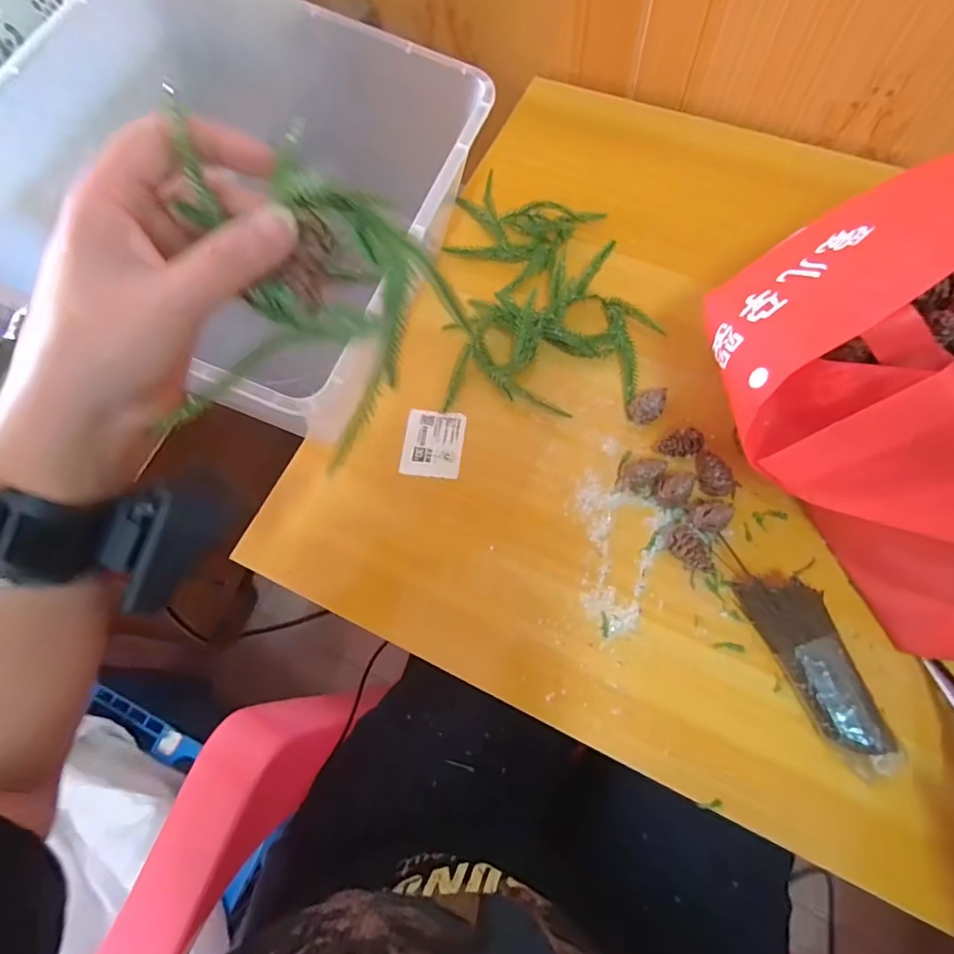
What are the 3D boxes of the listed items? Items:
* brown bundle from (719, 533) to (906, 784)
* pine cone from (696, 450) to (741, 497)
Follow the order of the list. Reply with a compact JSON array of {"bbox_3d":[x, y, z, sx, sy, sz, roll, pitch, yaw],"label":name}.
[{"bbox_3d":[0.225,0.118,0.349,0.047,0.027,0.151,-20,70,-3],"label":"brown bundle"},{"bbox_3d":[0.181,-0.004,0.397,0.024,0.020,0.039,-24,70,-5],"label":"pine cone"}]

